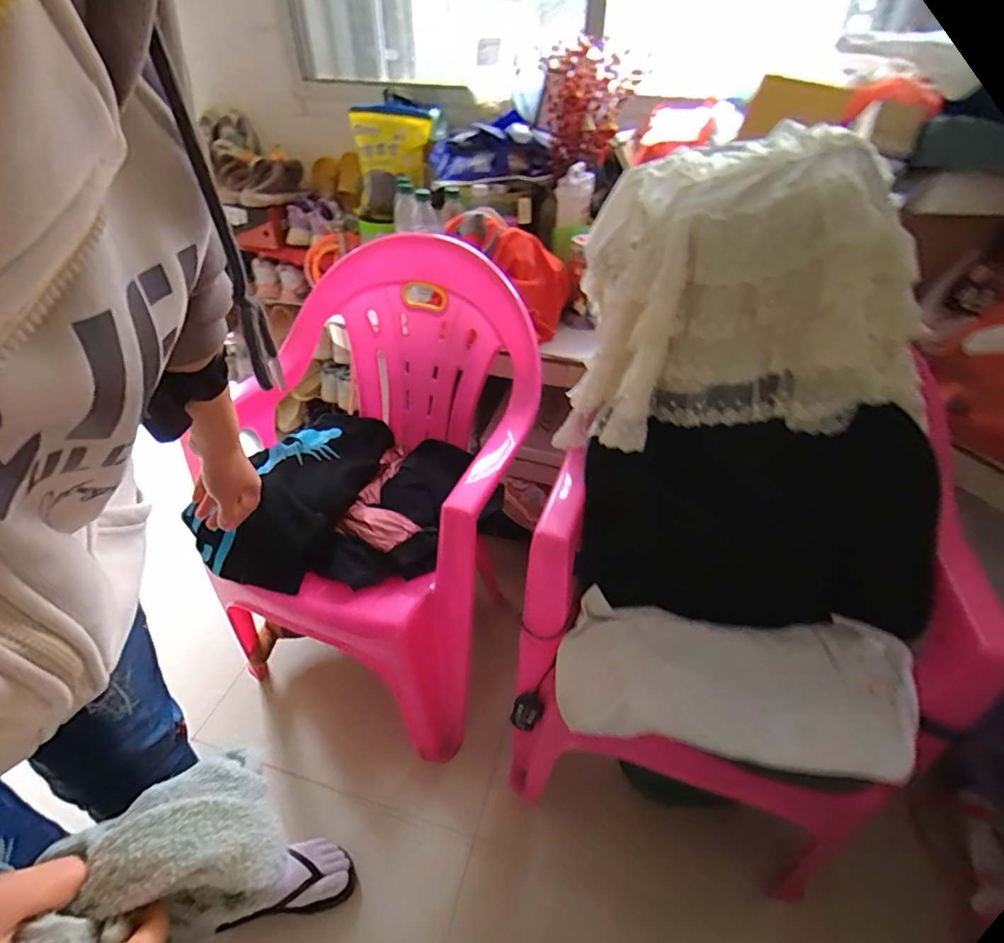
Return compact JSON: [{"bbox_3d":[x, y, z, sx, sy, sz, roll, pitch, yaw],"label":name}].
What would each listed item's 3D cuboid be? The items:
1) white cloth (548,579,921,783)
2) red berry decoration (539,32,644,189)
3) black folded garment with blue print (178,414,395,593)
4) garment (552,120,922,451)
[{"bbox_3d":[0.292,0.274,0.680,0.410,0.116,0.210,10,40,10],"label":"white cloth"},{"bbox_3d":[0.168,-0.723,1.009,0.176,0.209,0.183,7,40,6],"label":"red berry decoration"},{"bbox_3d":[-0.350,0.009,0.899,0.209,0.092,0.390,12,47,12],"label":"black folded garment with blue print"},{"bbox_3d":[0.310,-0.227,0.685,0.393,0.360,0.260,4,40,2],"label":"garment"}]

